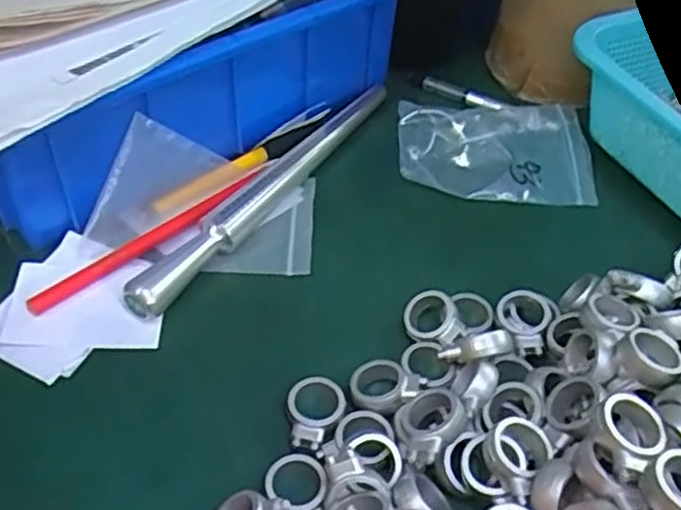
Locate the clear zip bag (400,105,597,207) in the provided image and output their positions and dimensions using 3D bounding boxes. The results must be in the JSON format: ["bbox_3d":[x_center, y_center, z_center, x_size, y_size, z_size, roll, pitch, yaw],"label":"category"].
[{"bbox_3d":[0.099,-0.066,0.452,0.120,0.011,0.076,3,59,-3],"label":"clear zip bag"}]

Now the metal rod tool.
[{"bbox_3d":[-0.038,-0.043,0.417,0.017,0.018,0.230,26,49,22],"label":"metal rod tool"}]

